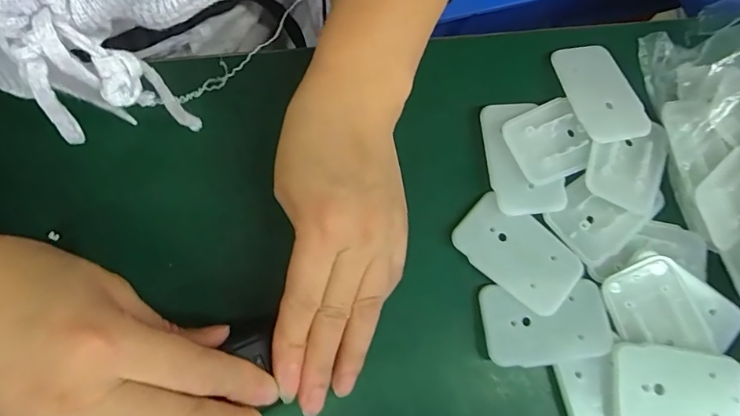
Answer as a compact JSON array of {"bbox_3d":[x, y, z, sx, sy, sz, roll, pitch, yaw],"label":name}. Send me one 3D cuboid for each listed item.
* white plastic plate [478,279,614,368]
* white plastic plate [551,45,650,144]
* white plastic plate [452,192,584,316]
[{"bbox_3d":[0.095,0.062,0.244,0.067,0.006,0.041,-2,79,-5],"label":"white plastic plate"},{"bbox_3d":[0.139,-0.071,0.275,0.041,0.009,0.067,-16,81,-8],"label":"white plastic plate"},{"bbox_3d":[0.082,0.025,0.250,0.067,0.004,0.042,41,79,3],"label":"white plastic plate"}]

